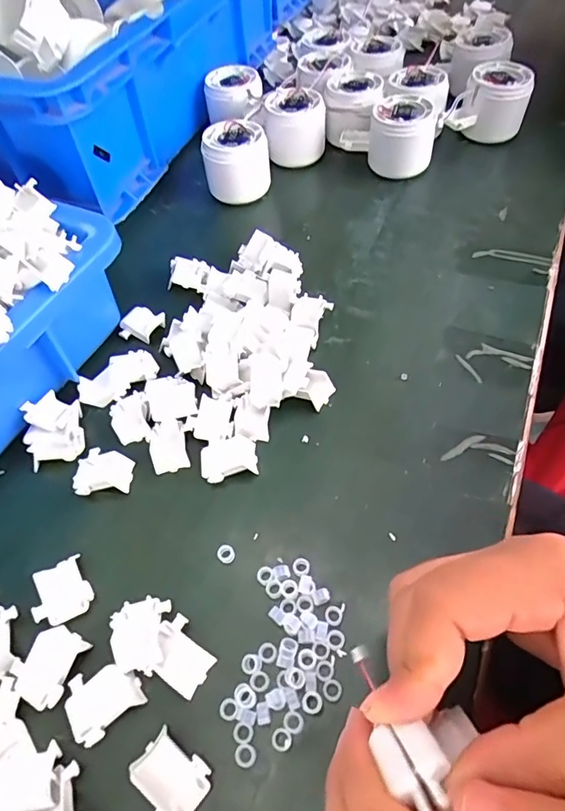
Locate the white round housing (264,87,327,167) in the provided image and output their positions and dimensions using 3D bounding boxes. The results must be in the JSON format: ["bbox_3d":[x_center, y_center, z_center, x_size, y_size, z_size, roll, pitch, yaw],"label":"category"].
[{"bbox_3d":[0.013,-0.270,0.492,0.056,0.055,0.056,-2,56,3],"label":"white round housing"}]

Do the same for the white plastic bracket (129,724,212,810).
[{"bbox_3d":[-0.050,0.163,0.218,0.032,0.006,0.029,31,63,23],"label":"white plastic bracket"}]

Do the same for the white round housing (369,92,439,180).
[{"bbox_3d":[0.111,-0.248,0.466,0.057,0.054,0.057,11,57,11],"label":"white round housing"}]

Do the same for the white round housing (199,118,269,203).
[{"bbox_3d":[-0.041,-0.221,0.458,0.057,0.051,0.052,-2,56,3],"label":"white round housing"}]

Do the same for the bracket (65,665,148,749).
[{"bbox_3d":[-0.086,0.139,0.239,0.033,0.005,0.030,-39,62,-20],"label":"bracket"}]

